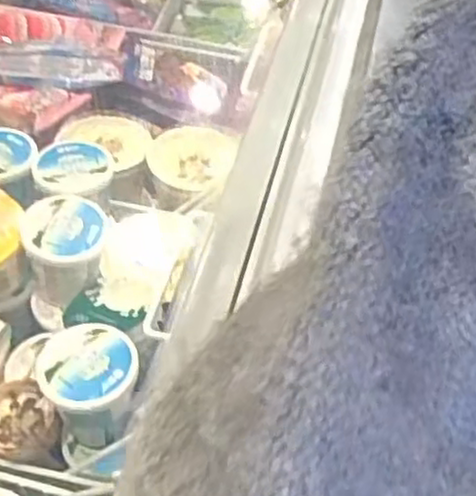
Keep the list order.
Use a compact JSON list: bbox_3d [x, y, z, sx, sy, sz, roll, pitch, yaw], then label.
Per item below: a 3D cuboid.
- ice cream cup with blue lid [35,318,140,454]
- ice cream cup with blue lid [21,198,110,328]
[{"bbox_3d":[-0.110,0.105,0.565,0.068,0.073,0.072,1,49,-2],"label":"ice cream cup with blue lid"},{"bbox_3d":[-0.145,0.010,0.642,0.069,0.081,0.077,-5,50,-7],"label":"ice cream cup with blue lid"}]

